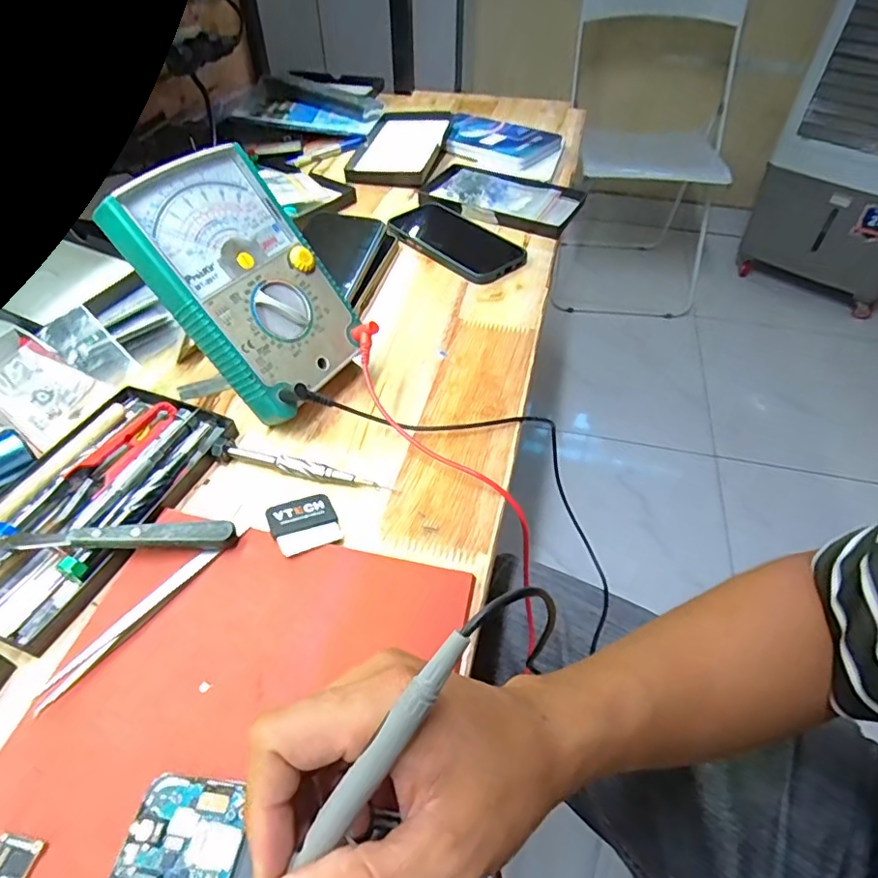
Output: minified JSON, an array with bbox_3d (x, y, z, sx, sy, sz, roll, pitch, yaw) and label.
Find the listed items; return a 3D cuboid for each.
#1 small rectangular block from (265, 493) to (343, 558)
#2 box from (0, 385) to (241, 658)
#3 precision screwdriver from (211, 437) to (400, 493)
[{"bbox_3d":[-0.082,0.050,0.330,0.038,0.006,0.042,-22,51,-20],"label":"small rectangular block"},{"bbox_3d":[-0.217,0.032,0.338,0.099,0.019,0.172,19,50,16],"label":"box"},{"bbox_3d":[-0.090,0.018,0.360,0.122,0.014,0.014,10,48,8],"label":"precision screwdriver"}]

